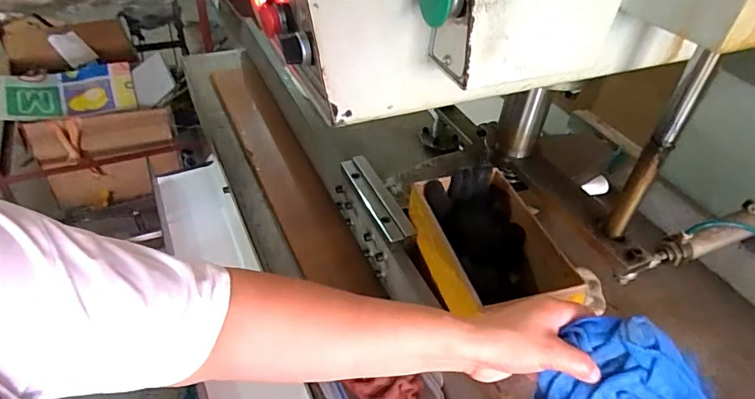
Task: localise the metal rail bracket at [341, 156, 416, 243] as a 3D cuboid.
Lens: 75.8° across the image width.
[{"bbox_3d":[-0.001,-0.003,0.689,0.041,0.018,0.173,-15,44,-21],"label":"metal rail bracket"}]

